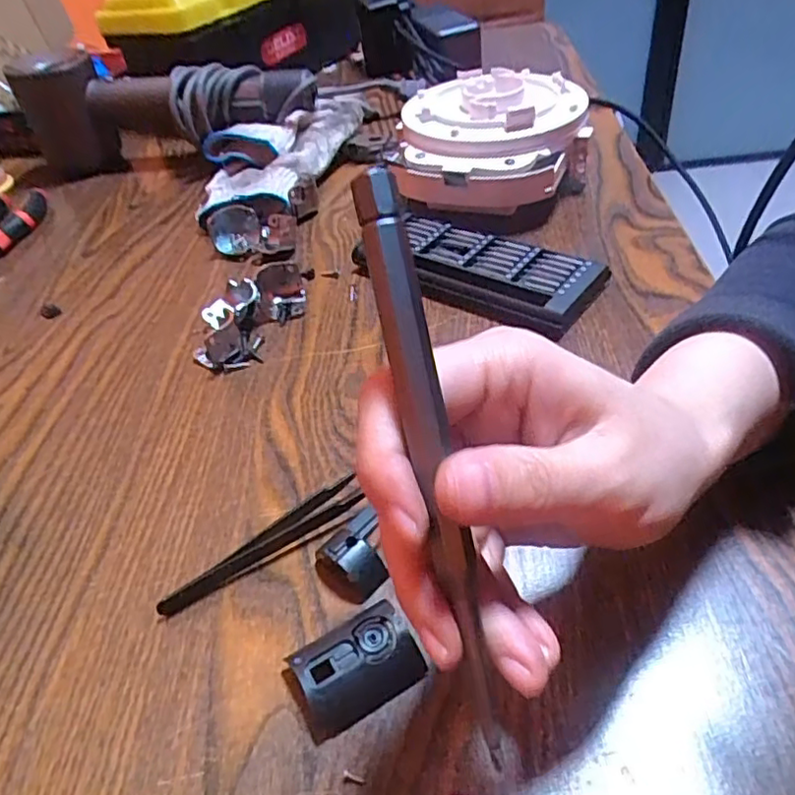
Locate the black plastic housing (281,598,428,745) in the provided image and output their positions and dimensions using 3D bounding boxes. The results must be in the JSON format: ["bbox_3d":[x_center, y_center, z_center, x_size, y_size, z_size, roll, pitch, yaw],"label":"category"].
[{"bbox_3d":[-0.018,0.096,0.229,0.045,0.015,0.035,-24,45,-18],"label":"black plastic housing"}]

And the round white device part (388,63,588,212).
[{"bbox_3d":[0.070,-0.190,0.478,0.144,0.069,0.121,2,43,10],"label":"round white device part"}]

